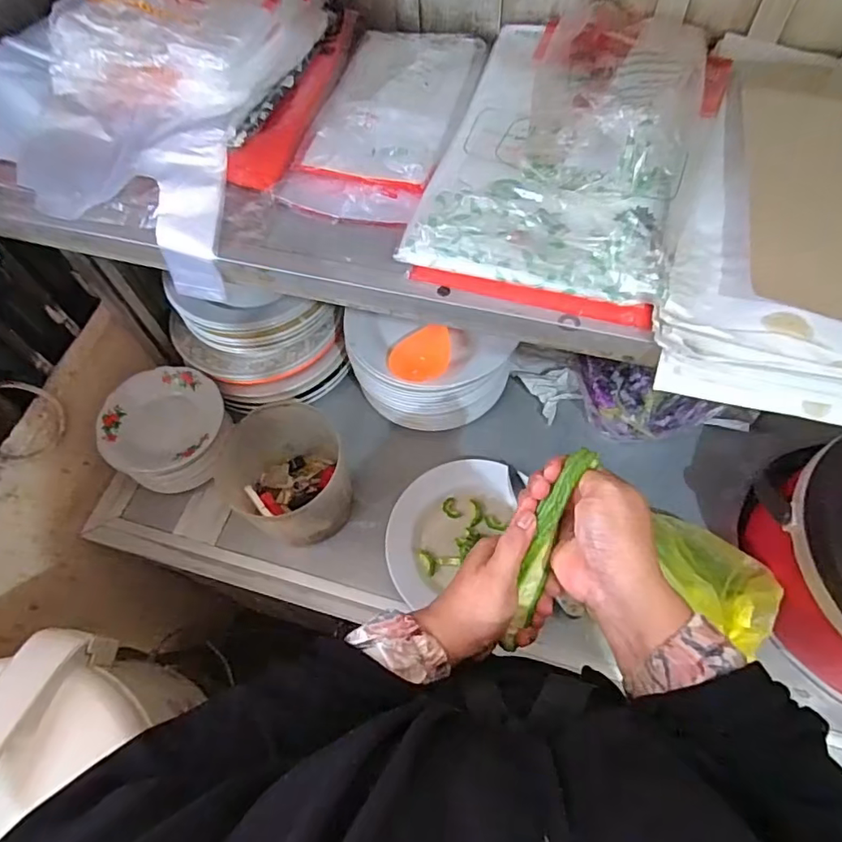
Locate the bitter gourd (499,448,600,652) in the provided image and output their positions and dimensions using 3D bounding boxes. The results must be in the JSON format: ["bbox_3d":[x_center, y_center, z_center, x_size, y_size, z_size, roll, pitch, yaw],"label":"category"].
[{"bbox_3d":[0.096,0.094,0.403,0.024,0.031,0.155,18,105,12],"label":"bitter gourd"}]

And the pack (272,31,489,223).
[{"bbox_3d":[-0.027,-0.266,0.444,0.115,0.019,0.240,14,64,9],"label":"pack"}]

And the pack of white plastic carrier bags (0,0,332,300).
[{"bbox_3d":[-0.238,-0.278,0.445,0.233,0.105,0.290,11,64,8],"label":"pack of white plastic carrier bags"}]

